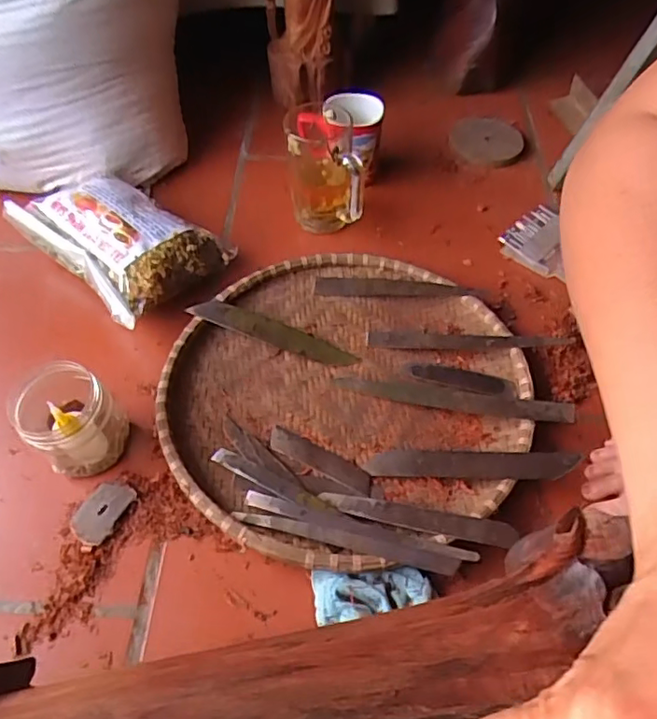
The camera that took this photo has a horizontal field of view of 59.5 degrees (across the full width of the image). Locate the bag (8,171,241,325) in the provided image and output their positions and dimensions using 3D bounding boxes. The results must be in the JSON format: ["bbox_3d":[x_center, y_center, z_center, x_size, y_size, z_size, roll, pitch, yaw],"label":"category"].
[{"bbox_3d":[-0.246,-0.132,0.648,0.234,0.074,0.140,32,60,22],"label":"bag"}]

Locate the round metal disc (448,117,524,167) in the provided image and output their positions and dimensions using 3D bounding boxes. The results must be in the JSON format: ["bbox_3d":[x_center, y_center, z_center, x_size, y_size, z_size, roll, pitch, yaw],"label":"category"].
[{"bbox_3d":[0.213,-0.297,0.775,0.096,0.014,0.102,7,54,9],"label":"round metal disc"}]

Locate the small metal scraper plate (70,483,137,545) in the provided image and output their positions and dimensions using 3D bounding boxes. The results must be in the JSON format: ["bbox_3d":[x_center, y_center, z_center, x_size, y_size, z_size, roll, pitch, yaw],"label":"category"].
[{"bbox_3d":[-0.193,0.130,0.491,0.037,0.006,0.054,20,56,15],"label":"small metal scraper plate"}]

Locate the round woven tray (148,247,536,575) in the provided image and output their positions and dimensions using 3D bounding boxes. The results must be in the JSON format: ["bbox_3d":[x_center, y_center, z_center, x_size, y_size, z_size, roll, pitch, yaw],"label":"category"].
[{"bbox_3d":[0.007,0.024,0.546,0.324,0.029,0.325,-1,53,1],"label":"round woven tray"}]

